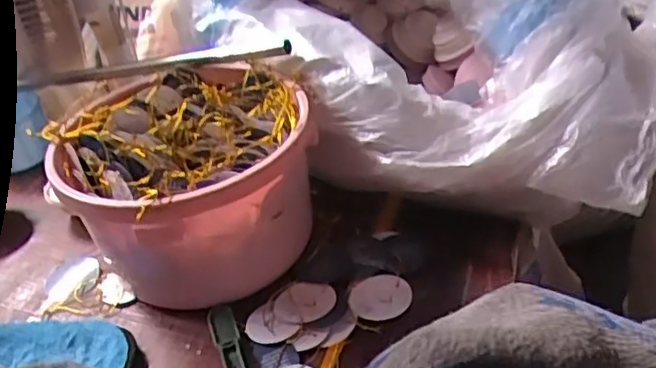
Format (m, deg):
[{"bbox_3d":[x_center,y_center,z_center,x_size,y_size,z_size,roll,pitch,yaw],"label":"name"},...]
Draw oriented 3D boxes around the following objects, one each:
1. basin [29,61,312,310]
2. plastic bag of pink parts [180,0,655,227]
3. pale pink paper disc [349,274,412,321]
[{"bbox_3d":[-0.116,-0.004,0.577,0.205,0.144,0.205,-5,37,4],"label":"basin"},{"bbox_3d":[0.080,-0.157,0.653,0.516,0.197,0.316,19,45,32],"label":"plastic bag of pink parts"},{"bbox_3d":[0.045,0.097,0.535,0.052,0.005,0.047,-2,38,8],"label":"pale pink paper disc"}]

